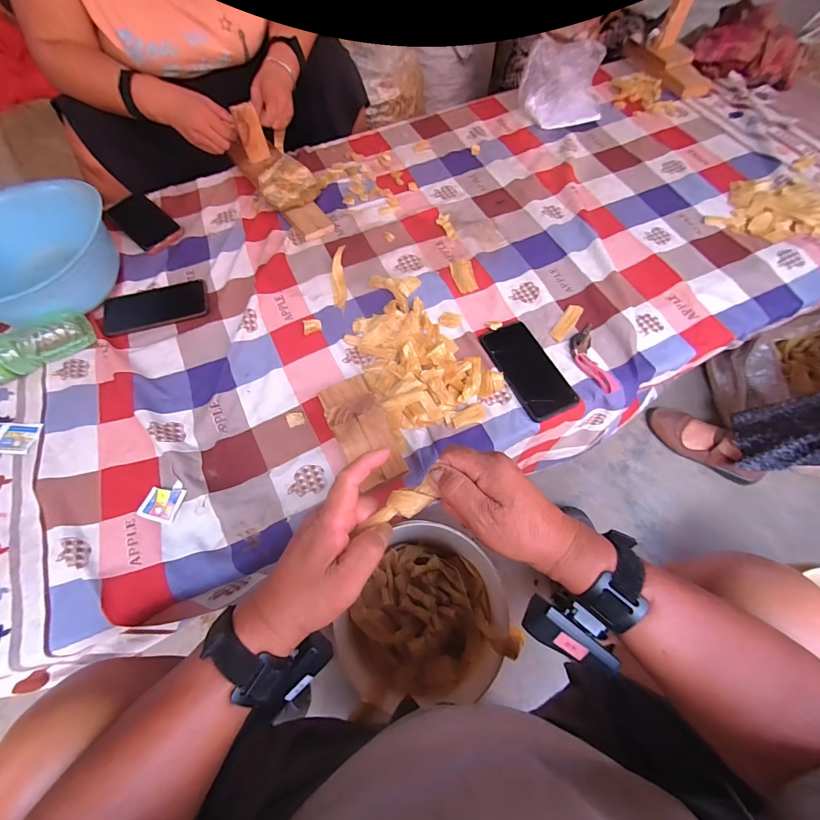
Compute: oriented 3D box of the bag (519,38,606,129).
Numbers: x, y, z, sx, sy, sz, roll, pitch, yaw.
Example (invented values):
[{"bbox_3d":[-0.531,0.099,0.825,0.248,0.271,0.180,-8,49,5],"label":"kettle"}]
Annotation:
[{"bbox_3d":[0.344,-0.732,0.840,0.181,0.089,0.189,11,65,7],"label":"bag"}]

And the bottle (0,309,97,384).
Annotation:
[{"bbox_3d":[-0.616,-0.088,0.566,0.225,0.056,0.065,-31,67,-13],"label":"bottle"}]

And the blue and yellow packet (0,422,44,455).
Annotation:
[{"bbox_3d":[-0.594,0.038,0.537,0.098,0.009,0.050,6,55,-9],"label":"blue and yellow packet"}]

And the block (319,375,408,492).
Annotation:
[{"bbox_3d":[-0.064,0.014,0.487,0.072,0.090,0.161,-25,66,-11],"label":"block"}]

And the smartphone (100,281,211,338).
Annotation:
[{"bbox_3d":[-0.434,-0.179,0.640,0.169,0.011,0.086,-16,65,-6],"label":"smartphone"}]

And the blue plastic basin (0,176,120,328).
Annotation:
[{"bbox_3d":[-0.639,-0.258,0.634,0.262,0.116,0.262,-1,64,1],"label":"blue plastic basin"}]

